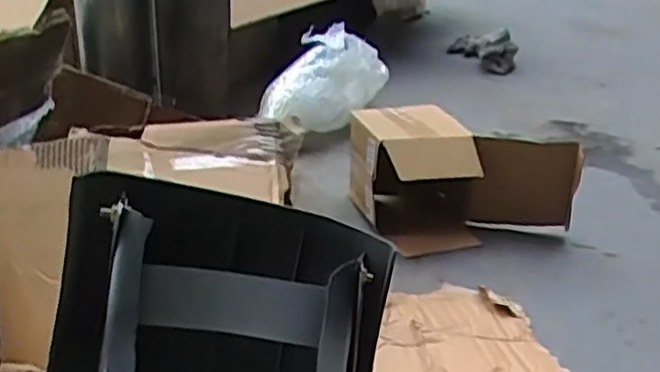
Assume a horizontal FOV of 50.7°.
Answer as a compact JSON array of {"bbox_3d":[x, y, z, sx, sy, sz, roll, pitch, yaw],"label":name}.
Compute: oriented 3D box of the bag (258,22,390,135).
[{"bbox_3d":[-0.012,-0.194,1.305,0.144,0.148,0.275,16,30,22],"label":"bag"}]

